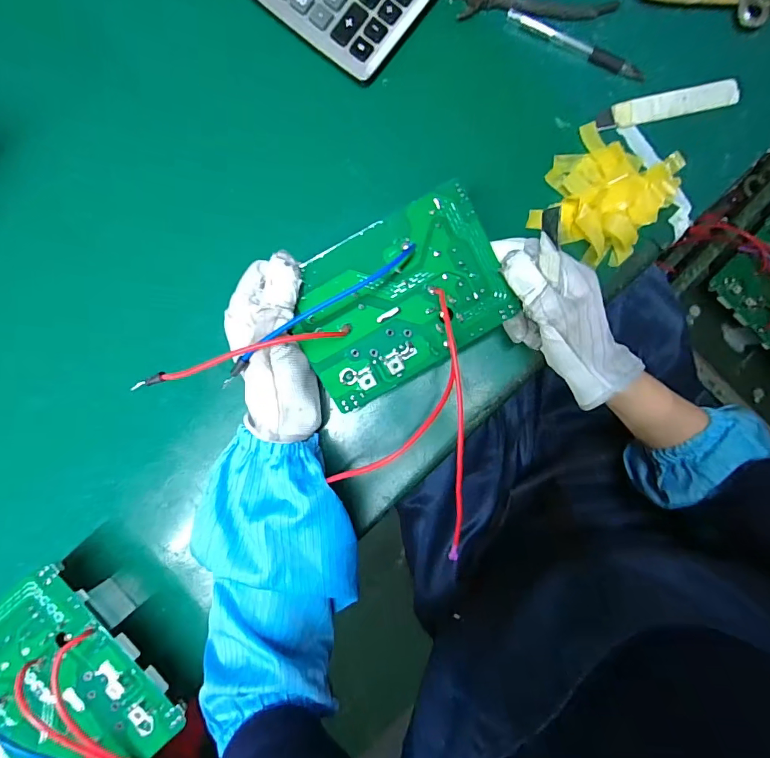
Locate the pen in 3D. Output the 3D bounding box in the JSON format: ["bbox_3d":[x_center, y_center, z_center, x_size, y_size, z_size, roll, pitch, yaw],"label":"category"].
[{"bbox_3d":[0.170,-0.295,0.378,0.131,0.007,0.012,22,89,-1],"label":"pen"}]

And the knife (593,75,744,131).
[{"bbox_3d":[0.251,-0.243,0.382,0.132,0.005,0.024,-14,89,-1],"label":"knife"}]

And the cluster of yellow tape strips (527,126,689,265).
[{"bbox_3d":[0.194,-0.165,0.373,0.099,0.026,0.120,34,89,0],"label":"cluster of yellow tape strips"}]

